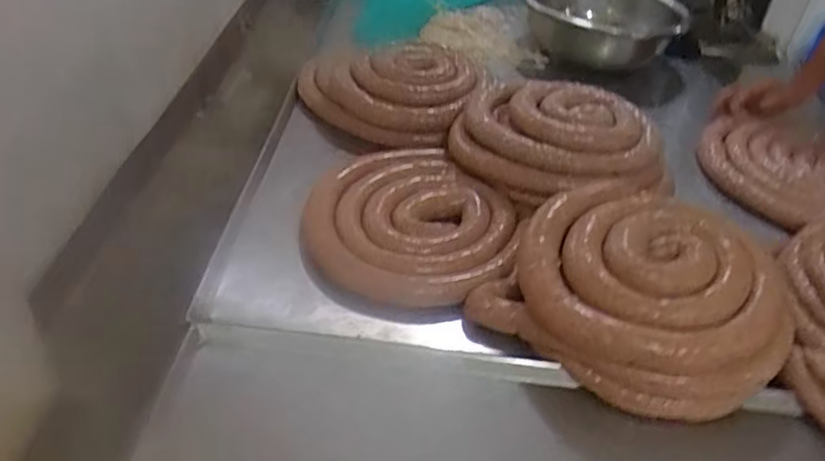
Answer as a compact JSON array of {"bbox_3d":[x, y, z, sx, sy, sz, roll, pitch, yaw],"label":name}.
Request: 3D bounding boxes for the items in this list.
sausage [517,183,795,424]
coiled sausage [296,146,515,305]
[{"bbox_3d":[0.258,0.065,0.725,0.289,0.119,0.262,27,42,24],"label":"sausage"},{"bbox_3d":[0.002,-0.021,0.867,0.265,0.041,0.316,13,38,8],"label":"coiled sausage"}]

